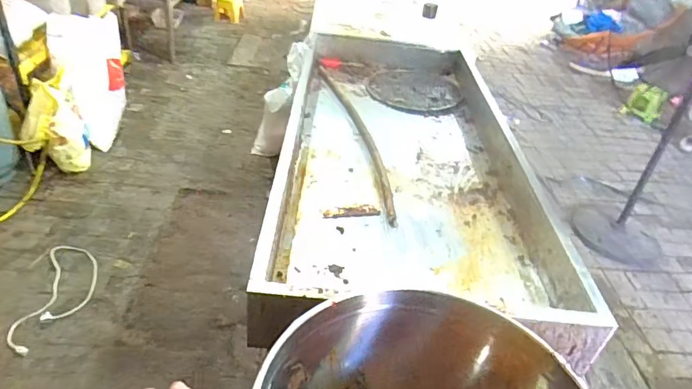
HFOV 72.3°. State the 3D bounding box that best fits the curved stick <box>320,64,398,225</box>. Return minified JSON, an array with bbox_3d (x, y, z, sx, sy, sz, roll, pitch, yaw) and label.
[{"bbox_3d":[0.048,-0.276,1.934,0.087,0.041,1.178,-3,36,-15],"label":"curved stick"}]

